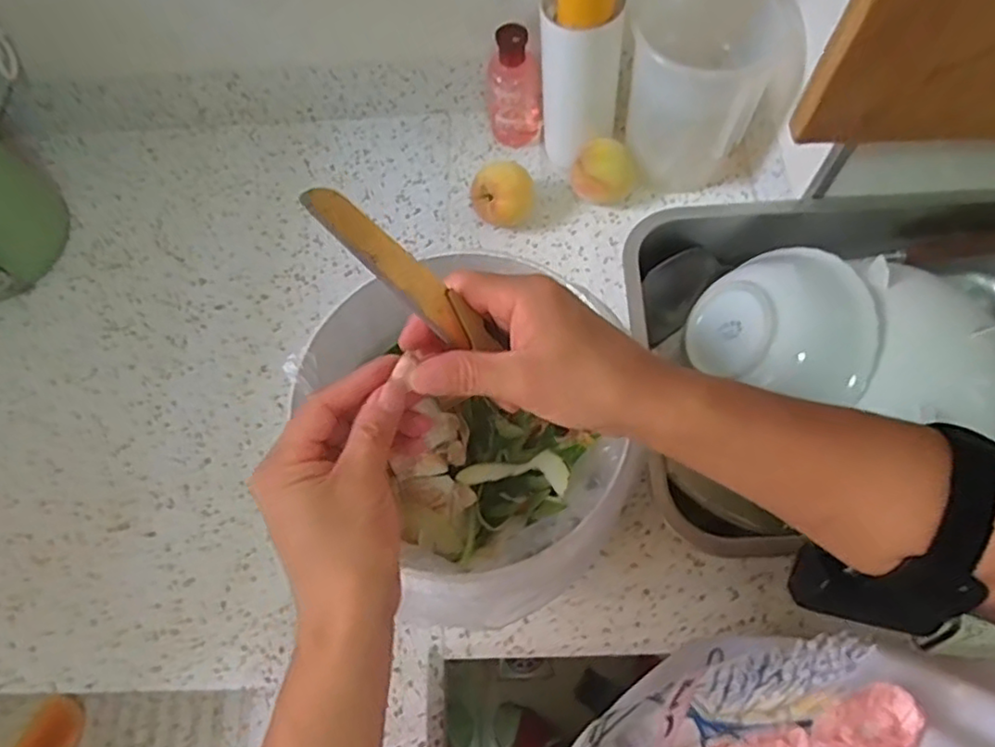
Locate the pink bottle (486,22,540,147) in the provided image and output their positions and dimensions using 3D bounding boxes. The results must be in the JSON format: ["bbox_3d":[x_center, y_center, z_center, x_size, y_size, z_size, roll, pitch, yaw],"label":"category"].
[{"bbox_3d":[0.017,-0.296,0.663,0.055,0.124,0.048,-2,67,2],"label":"pink bottle"}]

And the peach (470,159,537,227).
[{"bbox_3d":[0.006,-0.172,0.645,0.061,0.065,0.055,-4,67,1],"label":"peach"}]

